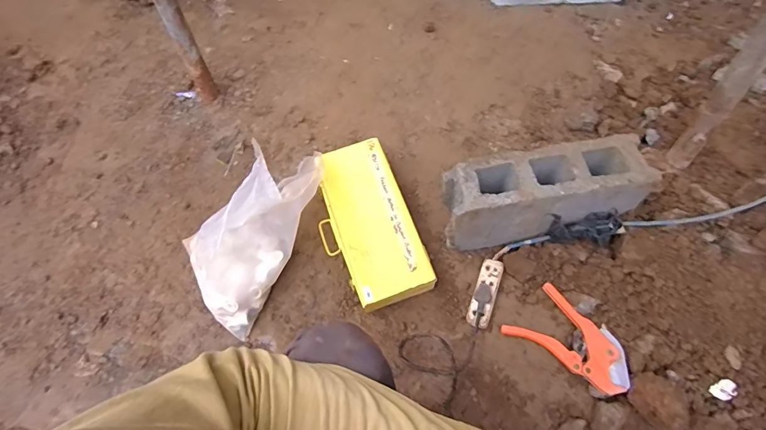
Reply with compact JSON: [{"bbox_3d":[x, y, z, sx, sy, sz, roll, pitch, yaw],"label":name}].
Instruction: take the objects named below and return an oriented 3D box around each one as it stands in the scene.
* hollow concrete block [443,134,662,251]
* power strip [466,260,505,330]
[{"bbox_3d":[0.327,-0.037,0.886,0.391,0.178,0.119,-8,54,-1],"label":"hollow concrete block"},{"bbox_3d":[0.210,0.158,0.866,0.046,0.026,0.145,12,64,27],"label":"power strip"}]

